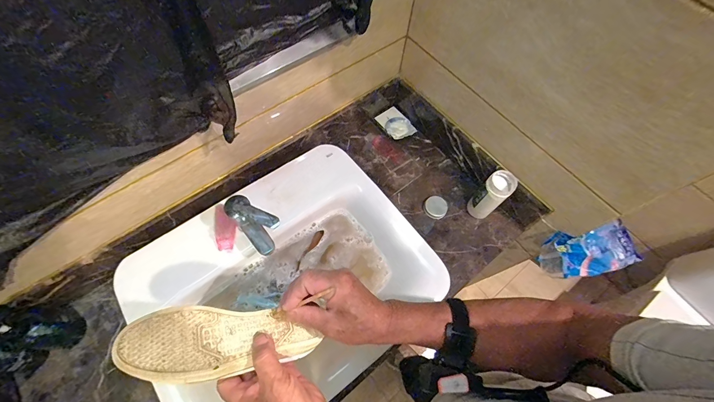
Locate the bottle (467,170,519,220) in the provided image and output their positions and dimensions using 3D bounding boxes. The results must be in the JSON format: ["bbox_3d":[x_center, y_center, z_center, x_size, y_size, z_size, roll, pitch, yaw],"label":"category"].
[{"bbox_3d":[0.318,-0.011,0.743,0.058,0.147,0.058,-36,72,-17],"label":"bottle"}]

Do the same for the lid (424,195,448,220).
[{"bbox_3d":[0.202,0.016,0.795,0.060,0.006,0.058,1,66,-2],"label":"lid"}]

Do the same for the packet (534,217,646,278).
[{"bbox_3d":[0.570,0.112,0.743,0.254,0.072,0.129,-12,96,-6],"label":"packet"}]

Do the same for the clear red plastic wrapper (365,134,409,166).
[{"bbox_3d":[0.081,-0.150,0.876,0.134,0.004,0.045,41,70,15],"label":"clear red plastic wrapper"}]

